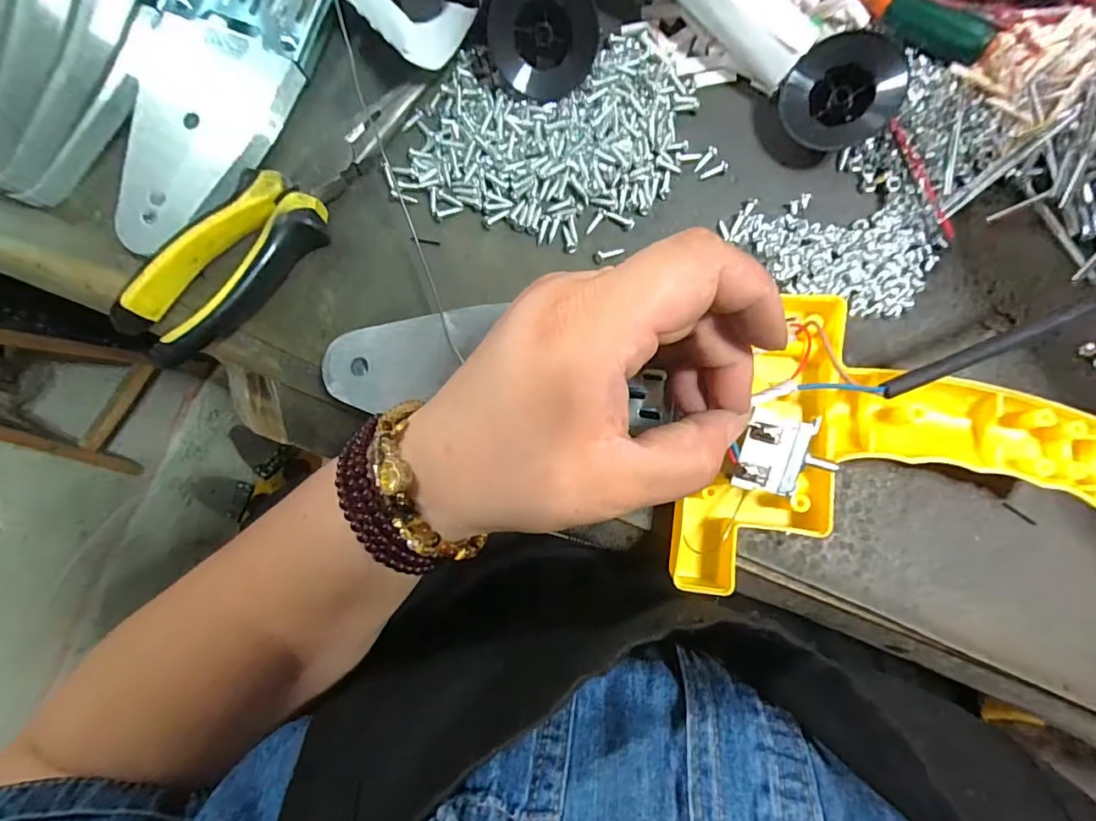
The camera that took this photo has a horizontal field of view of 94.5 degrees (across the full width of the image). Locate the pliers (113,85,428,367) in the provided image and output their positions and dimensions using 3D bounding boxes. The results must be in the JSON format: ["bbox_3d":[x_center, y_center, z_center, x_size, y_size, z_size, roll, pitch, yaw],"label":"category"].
[{"bbox_3d":[-0.128,-0.095,0.239,0.040,0.020,0.172,41,87,8],"label":"pliers"}]

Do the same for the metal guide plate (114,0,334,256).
[{"bbox_3d":[-0.170,-0.158,0.249,0.080,0.014,0.162,21,84,6],"label":"metal guide plate"}]

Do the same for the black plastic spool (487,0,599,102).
[{"bbox_3d":[-0.003,-0.171,0.231,0.049,0.013,0.048,21,118,-5],"label":"black plastic spool"}]

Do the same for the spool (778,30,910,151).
[{"bbox_3d":[0.131,-0.143,0.228,0.046,0.010,0.045,-1,103,16],"label":"spool"}]

